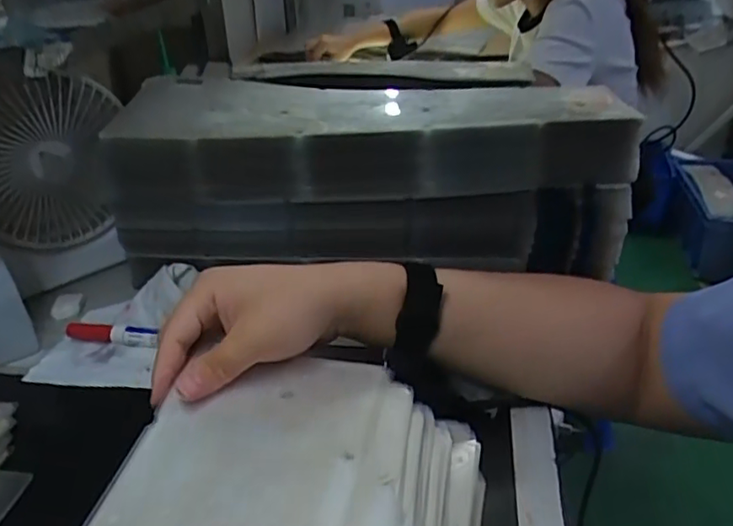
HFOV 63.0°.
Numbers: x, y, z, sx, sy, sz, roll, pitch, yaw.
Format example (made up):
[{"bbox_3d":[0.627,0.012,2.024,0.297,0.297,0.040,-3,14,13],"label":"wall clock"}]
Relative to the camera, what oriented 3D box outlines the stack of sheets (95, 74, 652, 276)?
[{"bbox_3d":[0.002,-0.088,0.536,0.425,0.118,0.184,3,32,12],"label":"stack of sheets"}]

